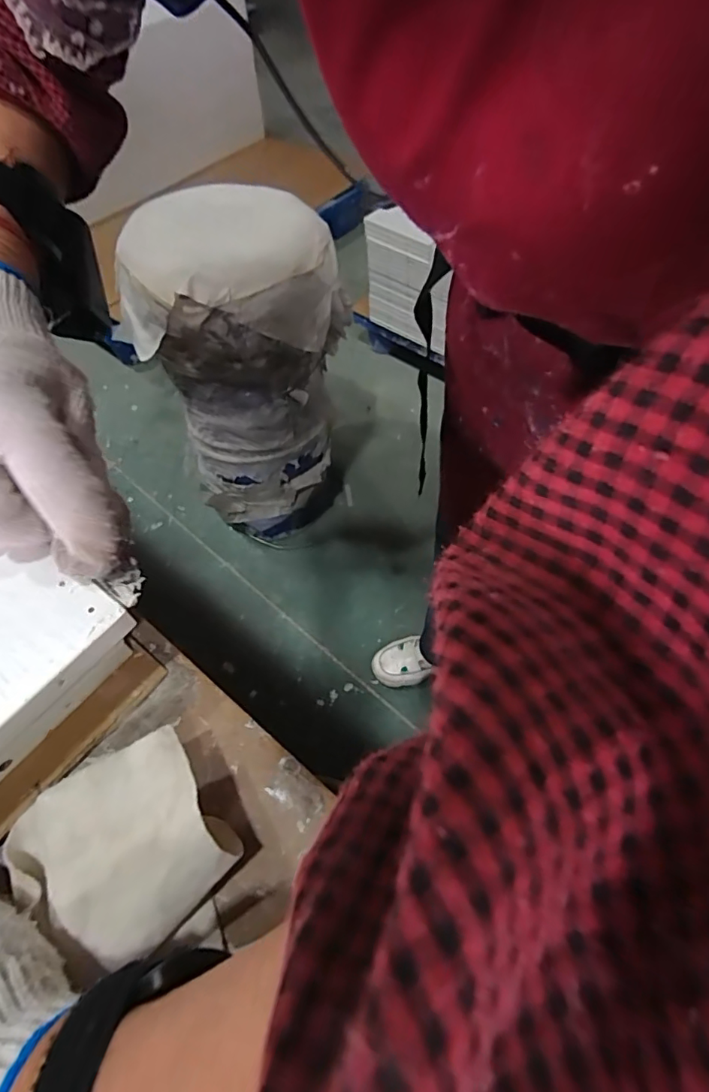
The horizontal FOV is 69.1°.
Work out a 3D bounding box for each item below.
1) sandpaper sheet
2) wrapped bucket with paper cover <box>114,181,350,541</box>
[{"bbox_3d":[-0.087,0.110,0.187,0.074,0.010,0.065,-43,72,-6],"label":"sandpaper sheet"},{"bbox_3d":[-0.175,-0.294,1.038,0.266,0.641,0.272,9,58,9],"label":"wrapped bucket with paper cover"}]

